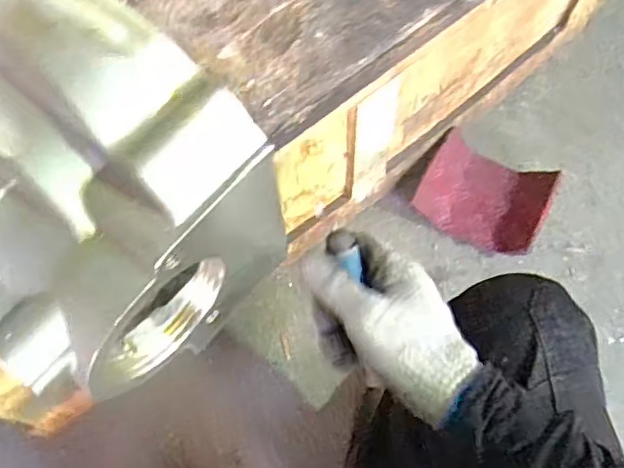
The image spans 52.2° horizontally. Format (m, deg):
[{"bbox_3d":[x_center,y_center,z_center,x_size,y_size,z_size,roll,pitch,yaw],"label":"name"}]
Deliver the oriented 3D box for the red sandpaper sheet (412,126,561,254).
[{"bbox_3d":[0.278,-0.062,1.033,0.193,0.059,0.157,27,70,11],"label":"red sandpaper sheet"}]

